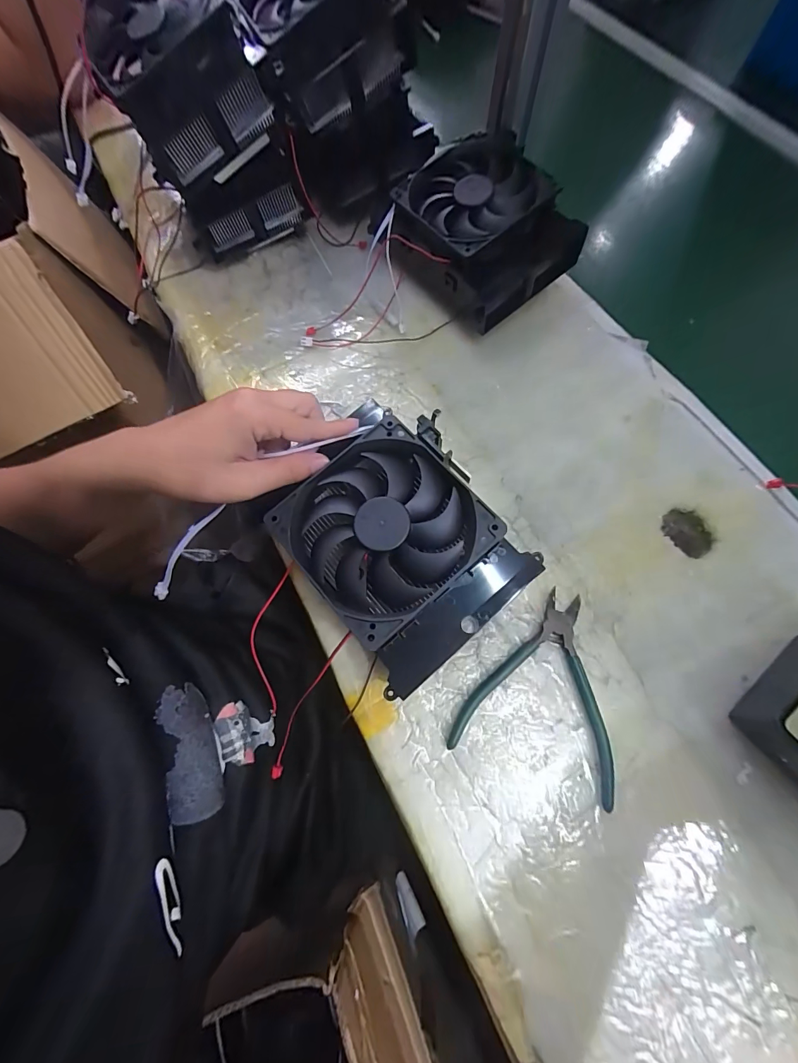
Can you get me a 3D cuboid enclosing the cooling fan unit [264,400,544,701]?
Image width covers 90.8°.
[{"bbox_3d":[-0.004,0.003,0.275,0.126,0.034,0.162,-37,73,-10],"label":"cooling fan unit"}]

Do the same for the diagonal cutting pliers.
[{"bbox_3d":[0.117,0.115,0.303,0.117,0.009,0.137,20,73,9],"label":"diagonal cutting pliers"}]

